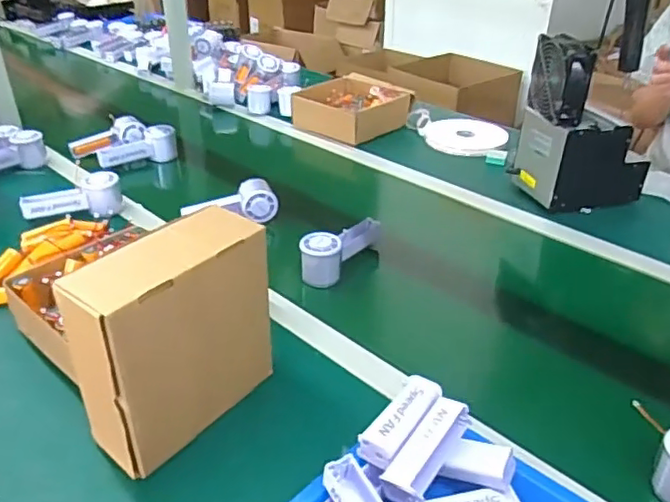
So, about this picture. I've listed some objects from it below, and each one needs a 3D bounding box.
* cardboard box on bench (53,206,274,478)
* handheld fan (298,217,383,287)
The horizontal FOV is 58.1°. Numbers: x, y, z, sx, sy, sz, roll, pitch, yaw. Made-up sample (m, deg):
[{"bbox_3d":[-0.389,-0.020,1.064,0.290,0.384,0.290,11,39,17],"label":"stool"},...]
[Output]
[{"bbox_3d":[-0.152,0.079,0.580,0.072,0.197,0.200,22,38,32],"label":"cardboard box on bench"},{"bbox_3d":[0.009,-0.009,0.875,0.059,0.061,0.159,18,36,27],"label":"handheld fan"}]

